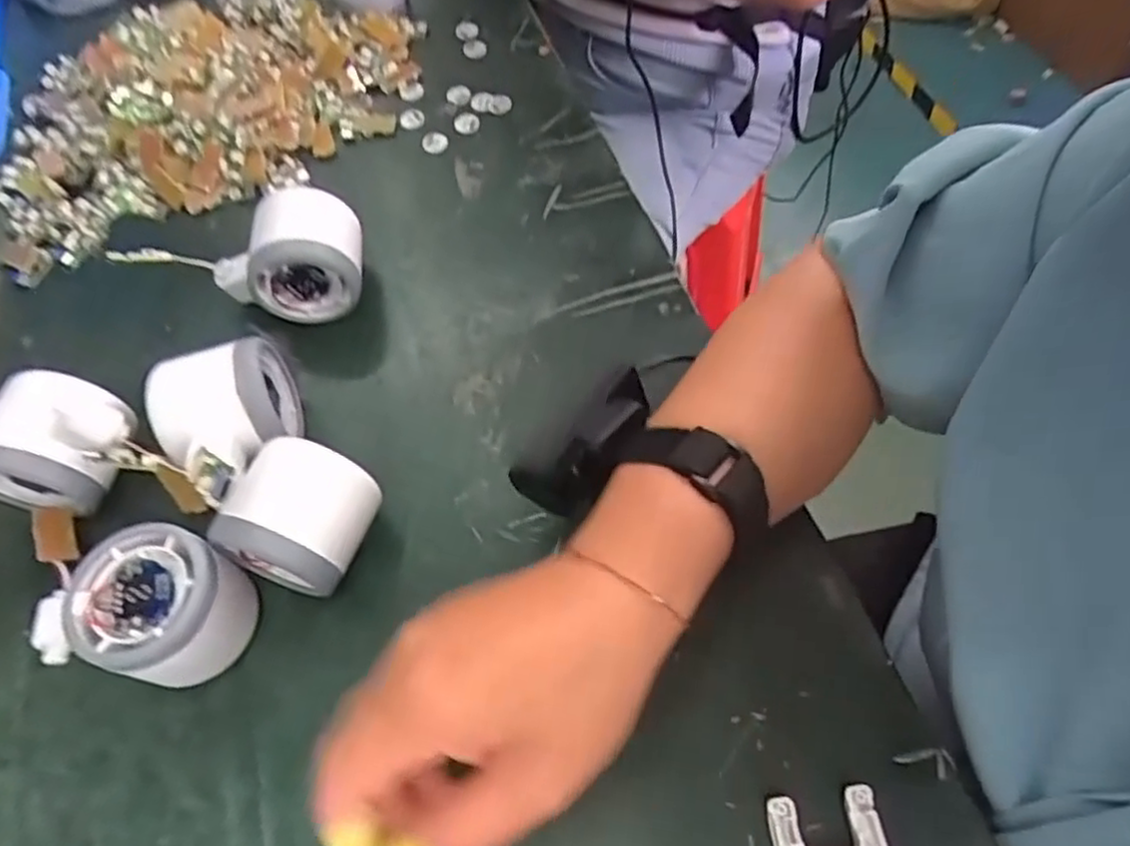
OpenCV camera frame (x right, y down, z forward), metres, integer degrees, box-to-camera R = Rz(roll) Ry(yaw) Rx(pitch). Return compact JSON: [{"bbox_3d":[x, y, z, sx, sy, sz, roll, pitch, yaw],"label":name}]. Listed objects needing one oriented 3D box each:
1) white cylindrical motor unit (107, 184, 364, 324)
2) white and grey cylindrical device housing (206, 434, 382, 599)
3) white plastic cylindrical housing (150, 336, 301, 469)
[{"bbox_3d":[-0.176,-0.090,0.401,0.117,0.063,0.048,-10,59,-2],"label":"white cylindrical motor unit"},{"bbox_3d":[-0.115,0.046,0.319,0.063,0.055,0.059,11,61,10],"label":"white and grey cylindrical device housing"},{"bbox_3d":[-0.166,-0.002,0.351,0.056,0.052,0.069,-10,59,-2],"label":"white plastic cylindrical housing"}]

